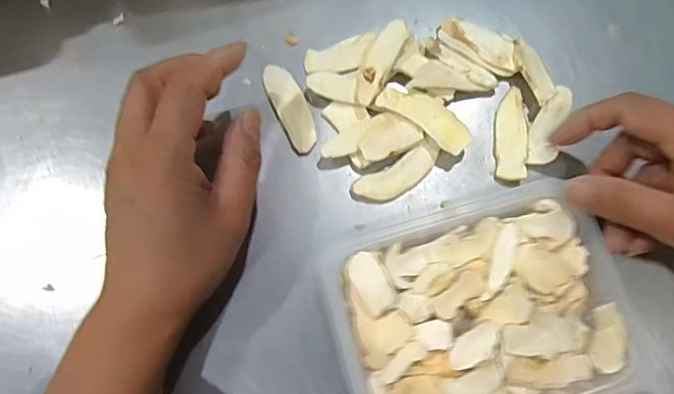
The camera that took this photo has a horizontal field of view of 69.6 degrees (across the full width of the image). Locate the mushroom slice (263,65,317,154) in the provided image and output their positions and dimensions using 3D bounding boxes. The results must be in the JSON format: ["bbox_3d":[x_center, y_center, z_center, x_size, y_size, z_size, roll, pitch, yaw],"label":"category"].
[{"bbox_3d":[-0.030,-0.061,0.326,0.021,0.004,0.064,-26,78,-6],"label":"mushroom slice"}]

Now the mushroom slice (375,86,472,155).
[{"bbox_3d":[0.058,-0.053,0.314,0.063,0.006,0.026,36,79,8],"label":"mushroom slice"}]

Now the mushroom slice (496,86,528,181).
[{"bbox_3d":[0.115,-0.042,0.319,0.018,0.006,0.063,4,77,1],"label":"mushroom slice"}]

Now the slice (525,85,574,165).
[{"bbox_3d":[0.140,-0.047,0.318,0.021,0.005,0.060,26,78,6],"label":"slice"}]

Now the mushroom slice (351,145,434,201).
[{"bbox_3d":[0.038,-0.012,0.312,0.055,0.006,0.020,-30,78,-7],"label":"mushroom slice"}]

